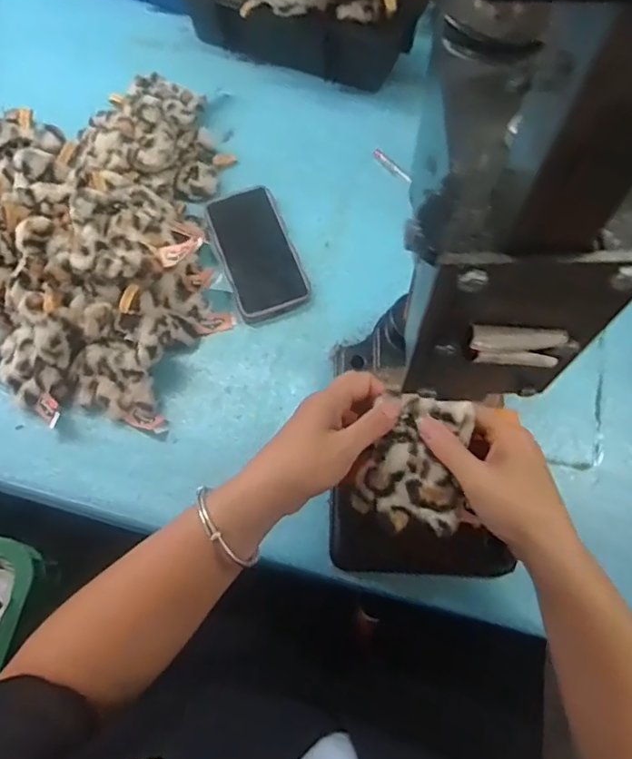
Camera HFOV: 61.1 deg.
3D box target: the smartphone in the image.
[{"bbox_3d":[-0.068,-0.146,0.601,0.080,0.010,0.163,-20,69,-5],"label":"smartphone"}]

